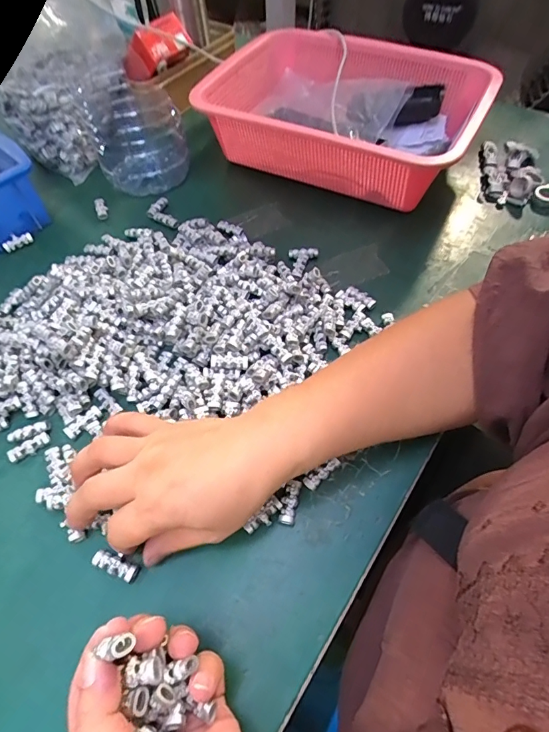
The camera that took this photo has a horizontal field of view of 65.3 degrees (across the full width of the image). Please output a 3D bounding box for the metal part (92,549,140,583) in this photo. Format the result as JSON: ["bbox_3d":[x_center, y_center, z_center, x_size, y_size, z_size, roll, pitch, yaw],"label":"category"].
[{"bbox_3d":[-0.104,0.130,0.281,0.029,0.006,0.011,19,60,15],"label":"metal part"}]

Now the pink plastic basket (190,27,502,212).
[{"bbox_3d":[0.081,-0.290,0.503,0.282,0.088,0.212,26,62,18],"label":"pink plastic basket"}]

